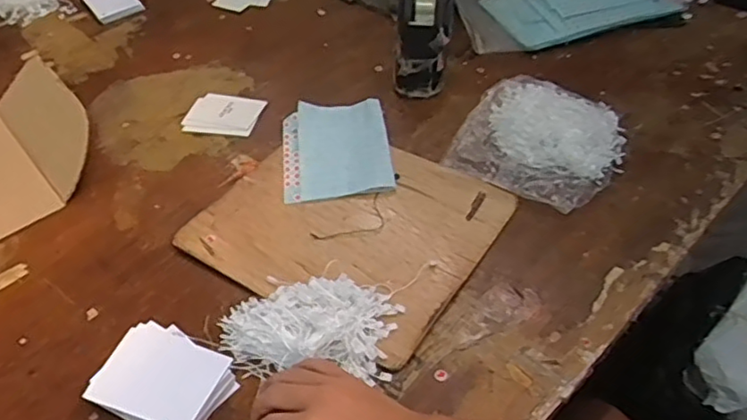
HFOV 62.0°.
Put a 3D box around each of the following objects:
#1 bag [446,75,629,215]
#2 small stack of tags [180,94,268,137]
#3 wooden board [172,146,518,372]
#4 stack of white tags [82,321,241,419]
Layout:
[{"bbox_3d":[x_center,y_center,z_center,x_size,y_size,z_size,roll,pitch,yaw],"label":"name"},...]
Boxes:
[{"bbox_3d":[0.192,-0.082,0.709,0.169,0.032,0.168,23,53,24],"label":"bag"},{"bbox_3d":[-0.194,-0.125,0.809,0.093,0.006,0.078,7,48,11],"label":"small stack of tags"},{"bbox_3d":[-0.028,0.011,0.662,0.284,0.012,0.239,25,54,25],"label":"wooden board"},{"bbox_3d":[-0.176,0.146,0.533,0.105,0.026,0.087,18,51,20],"label":"stack of white tags"}]

